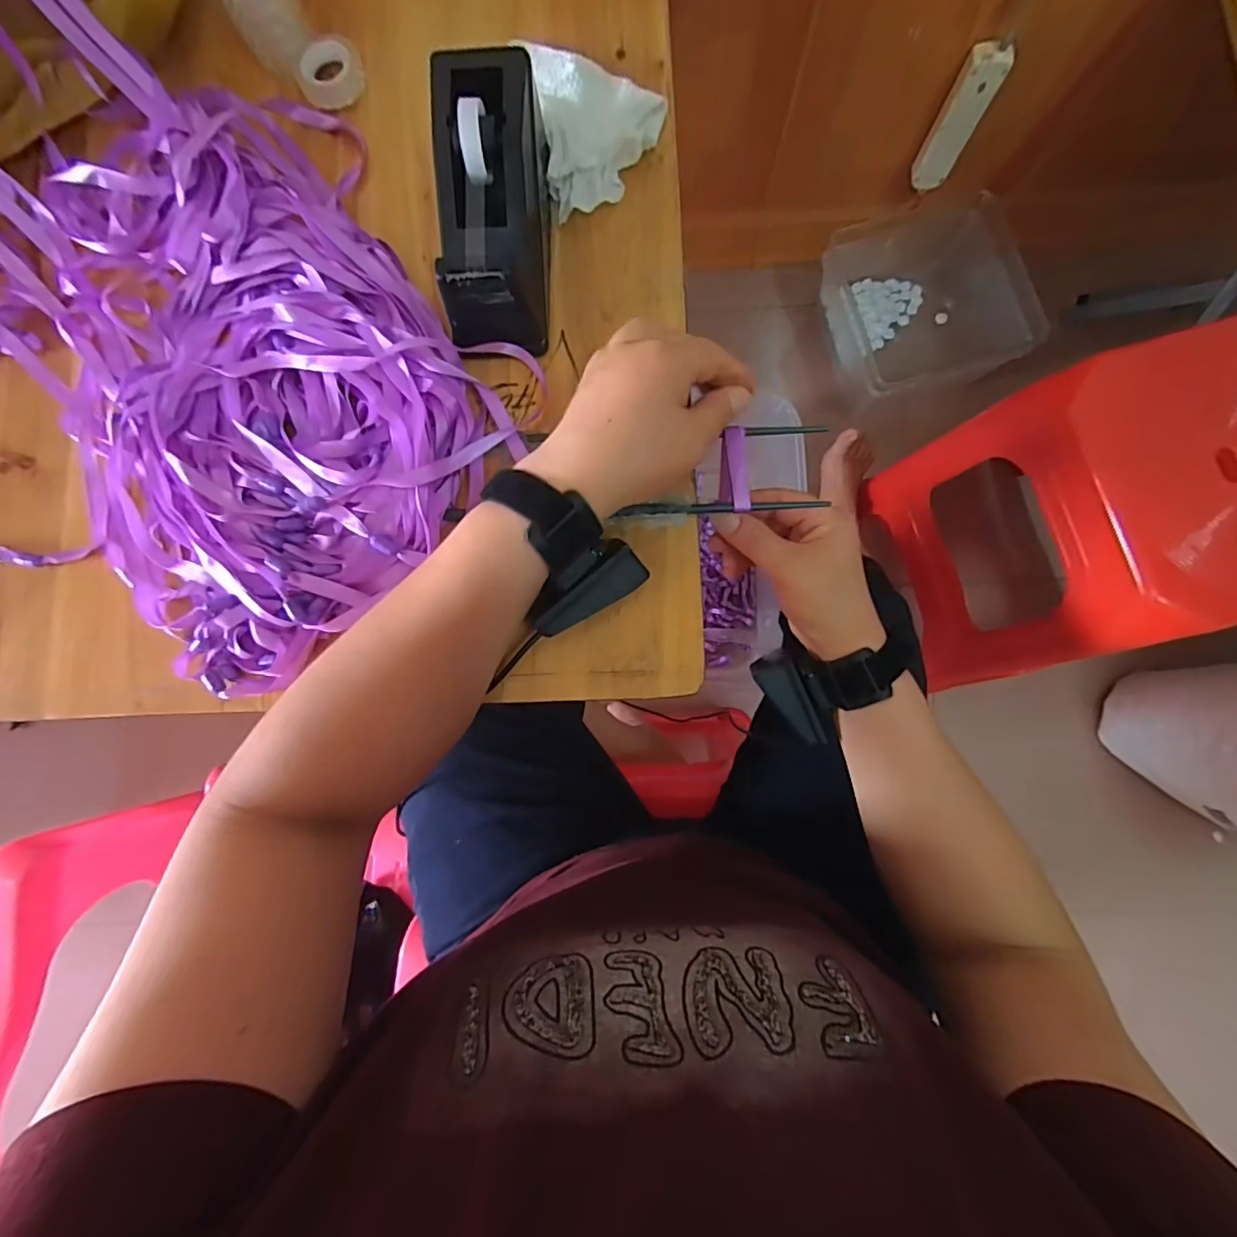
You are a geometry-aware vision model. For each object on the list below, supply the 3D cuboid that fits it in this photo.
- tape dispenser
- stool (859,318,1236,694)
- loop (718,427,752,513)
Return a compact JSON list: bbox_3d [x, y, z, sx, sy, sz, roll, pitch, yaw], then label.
[{"bbox_3d":[-0.074,-0.244,0.326,0.058,0.071,0.152,-1,84,3],"label":"tape dispenser"},{"bbox_3d":[0.618,-0.115,0.719,0.283,0.379,0.361,-12,83,1],"label":"stool"},{"bbox_3d":[0.072,-0.093,0.332,0.019,0.006,0.051,1,84,3],"label":"loop"}]

